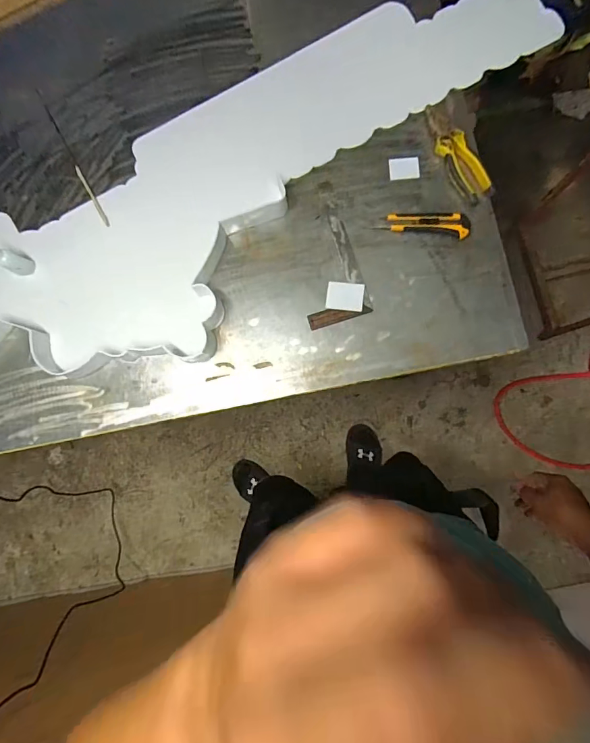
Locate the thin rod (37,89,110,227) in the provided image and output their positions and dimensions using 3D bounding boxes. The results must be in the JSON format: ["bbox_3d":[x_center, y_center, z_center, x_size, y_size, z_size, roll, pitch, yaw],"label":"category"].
[{"bbox_3d":[-0.428,-0.411,0.789,0.011,0.012,0.314,-29,85,2],"label":"thin rod"}]

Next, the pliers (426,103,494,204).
[{"bbox_3d":[0.286,-0.386,0.720,0.063,0.024,0.188,-23,85,2],"label":"pliers"}]

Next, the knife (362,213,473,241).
[{"bbox_3d":[0.219,-0.255,0.715,0.160,0.020,0.040,5,87,4],"label":"knife"}]

